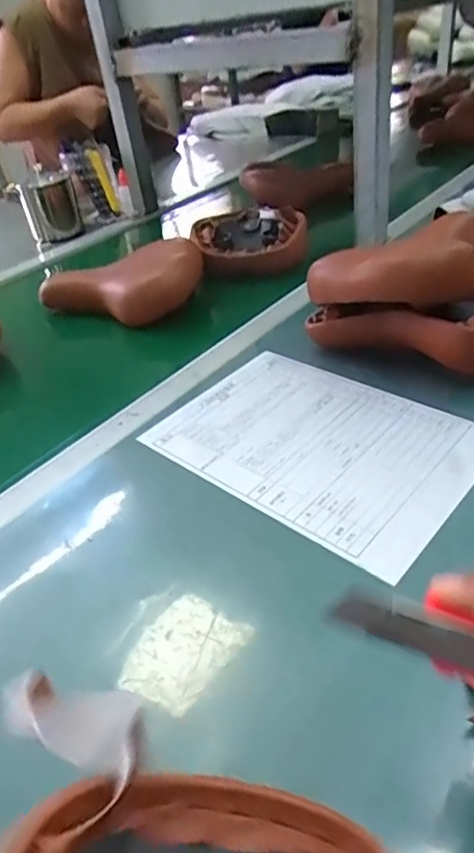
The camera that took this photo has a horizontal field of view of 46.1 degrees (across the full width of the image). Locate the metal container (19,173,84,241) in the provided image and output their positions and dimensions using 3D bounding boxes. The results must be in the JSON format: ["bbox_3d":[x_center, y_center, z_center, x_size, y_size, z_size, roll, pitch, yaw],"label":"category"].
[{"bbox_3d":[-0.373,-0.442,1.123,0.105,0.110,0.078,-18,38,-14],"label":"metal container"}]

